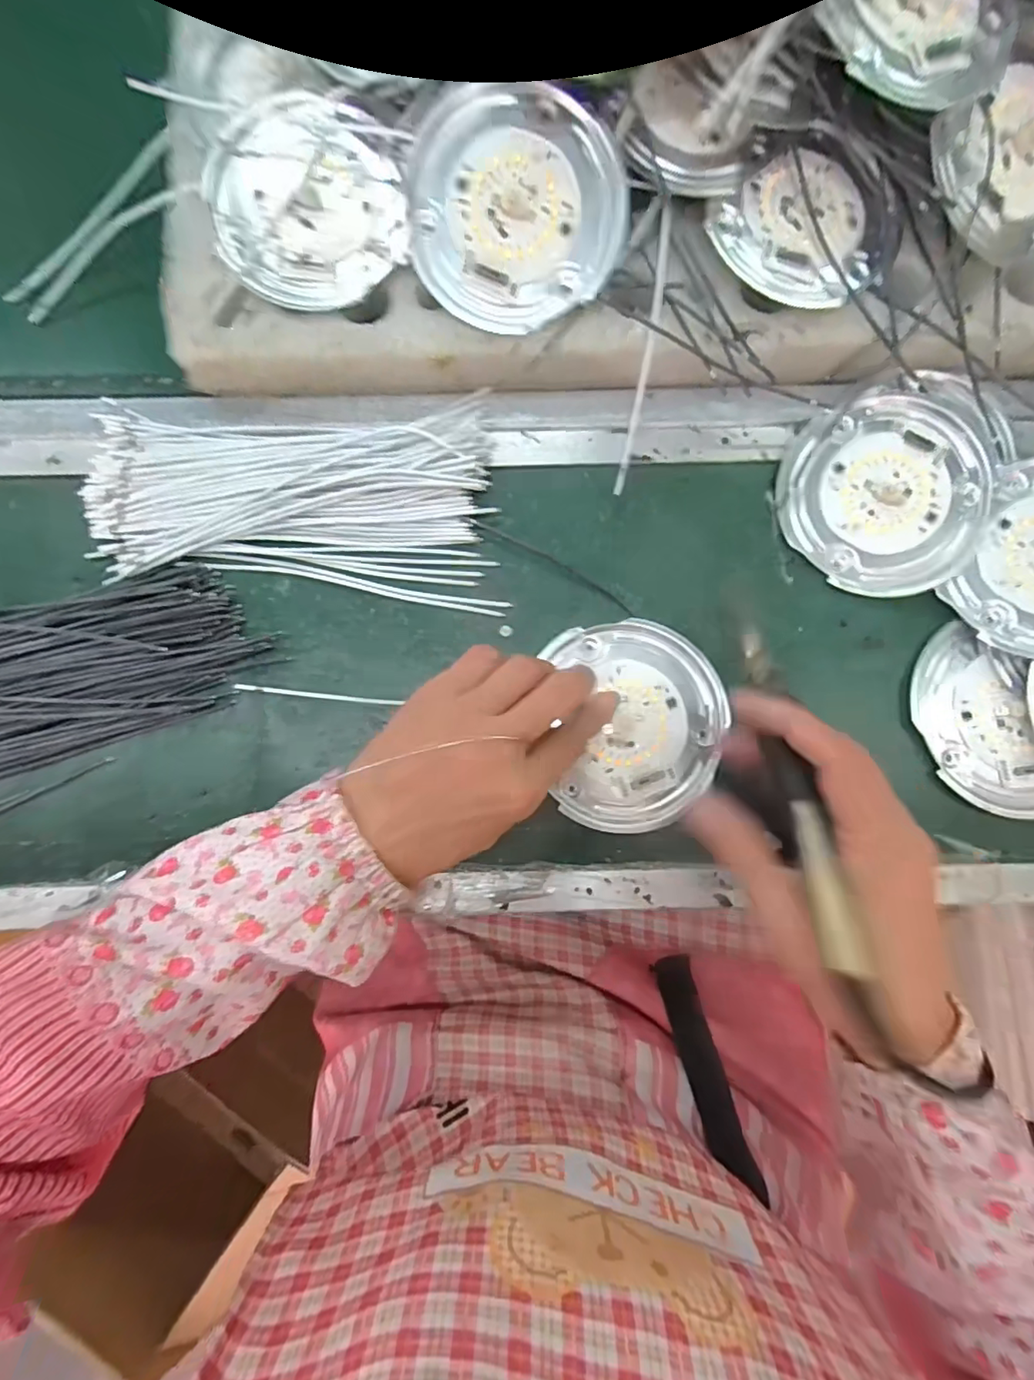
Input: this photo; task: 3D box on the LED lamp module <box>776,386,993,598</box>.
[{"bbox_3d":[0.198,-0.104,0.298,0.104,0.010,0.104,-29,83,-3],"label":"LED lamp module"}]

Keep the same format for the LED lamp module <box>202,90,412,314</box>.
[{"bbox_3d":[-0.110,-0.246,0.281,0.091,0.011,0.107,-36,83,-4],"label":"LED lamp module"}]

